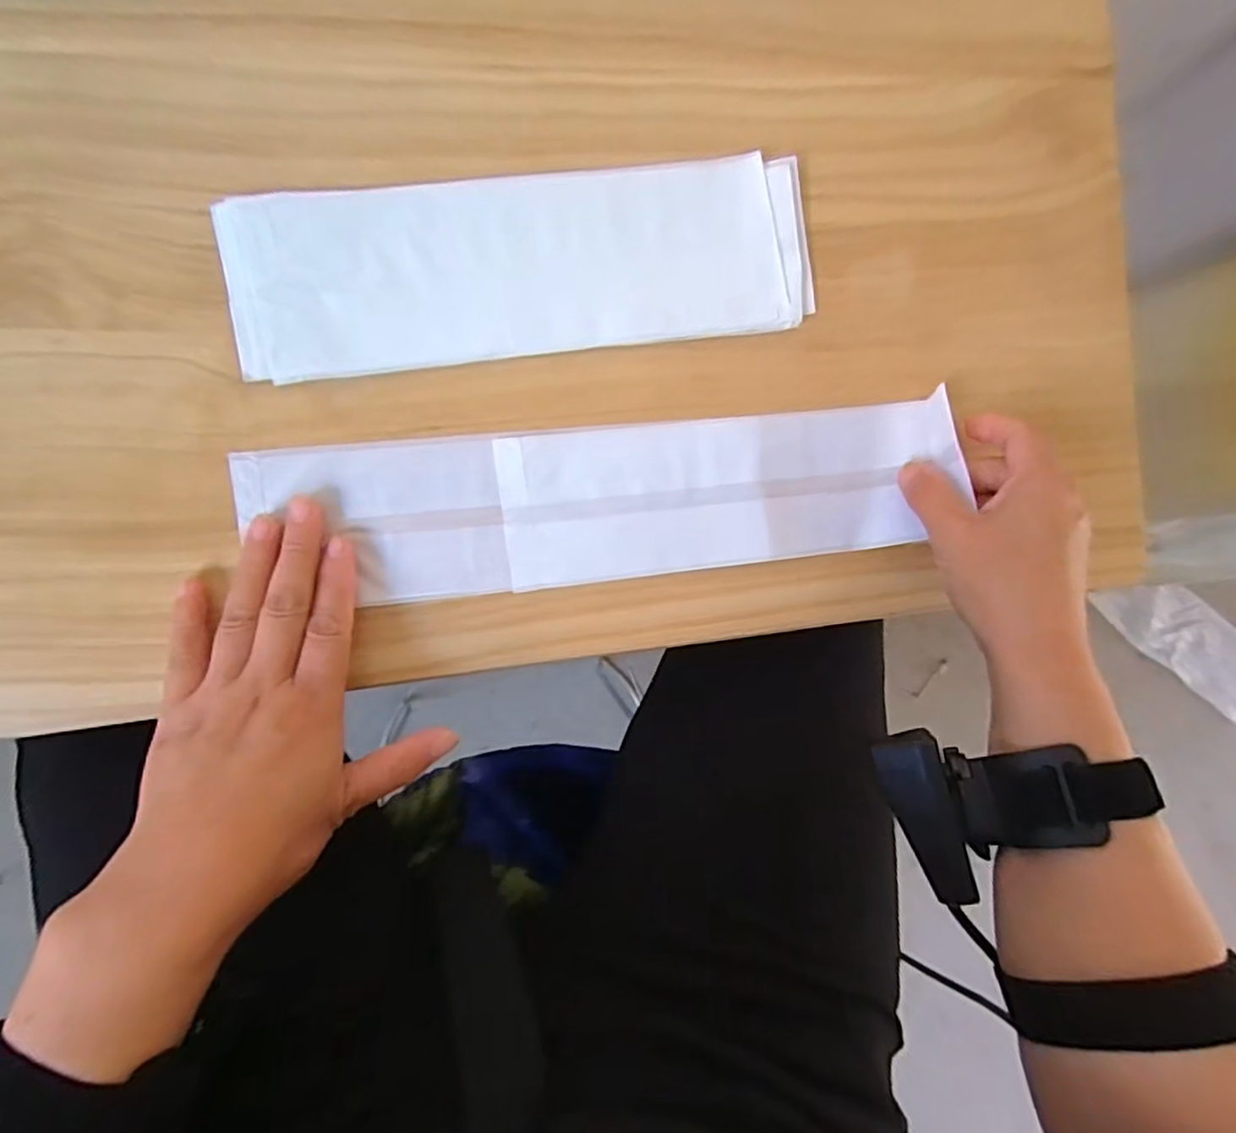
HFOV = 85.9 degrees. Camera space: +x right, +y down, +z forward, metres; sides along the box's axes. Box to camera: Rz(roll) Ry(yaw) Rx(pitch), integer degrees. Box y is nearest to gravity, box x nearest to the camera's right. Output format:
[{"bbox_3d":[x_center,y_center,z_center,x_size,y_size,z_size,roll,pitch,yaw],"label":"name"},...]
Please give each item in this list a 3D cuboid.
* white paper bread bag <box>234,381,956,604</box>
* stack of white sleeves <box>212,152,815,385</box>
[{"bbox_3d":[0.003,-0.032,0.330,0.340,0.010,0.075,-7,92,-10],"label":"white paper bread bag"},{"bbox_3d":[-0.039,-0.147,0.320,0.271,0.009,0.086,-9,92,-10],"label":"stack of white sleeves"}]

